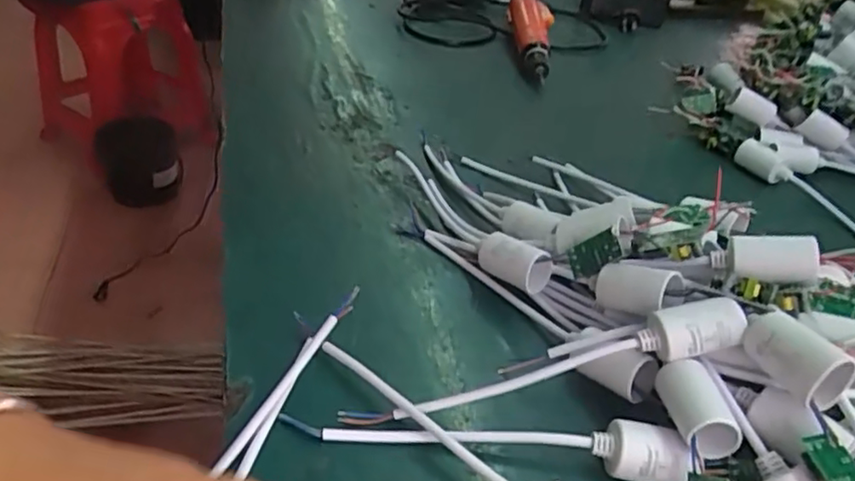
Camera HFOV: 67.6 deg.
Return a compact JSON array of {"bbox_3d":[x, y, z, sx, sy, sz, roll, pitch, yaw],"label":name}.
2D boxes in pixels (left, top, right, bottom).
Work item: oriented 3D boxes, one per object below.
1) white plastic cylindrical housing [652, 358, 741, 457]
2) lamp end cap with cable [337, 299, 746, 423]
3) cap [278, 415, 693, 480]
[{"bbox_3d":[0.135,0.083,0.319,0.027,0.027,0.043,3,35,-5],"label":"white plastic cylindrical housing"},{"bbox_3d":[0.062,0.069,0.338,0.208,0.031,0.027,-15,36,1],"label":"lamp end cap with cable"},{"bbox_3d":[0.028,0.098,0.318,0.197,0.027,0.024,8,35,1],"label":"cap"}]

